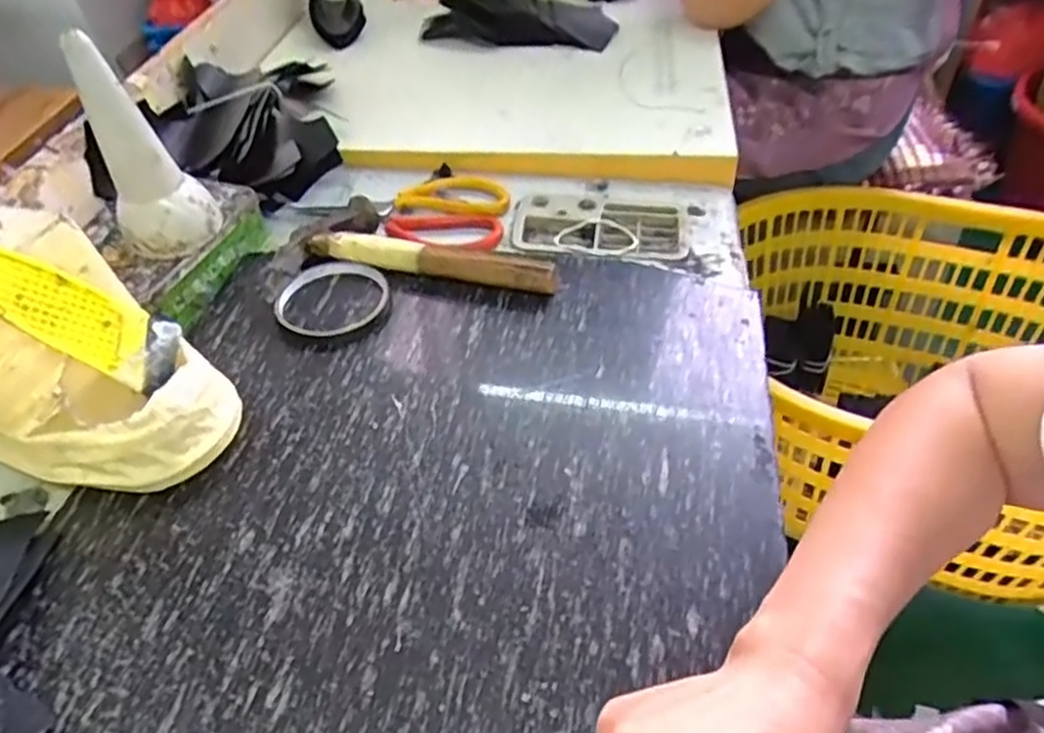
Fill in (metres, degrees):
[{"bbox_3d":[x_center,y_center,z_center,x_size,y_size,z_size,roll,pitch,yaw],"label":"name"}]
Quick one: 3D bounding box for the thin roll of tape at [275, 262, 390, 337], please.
[{"bbox_3d":[-0.141,-0.048,0.517,0.075,0.016,0.080,-3,46,3],"label":"thin roll of tape"}]

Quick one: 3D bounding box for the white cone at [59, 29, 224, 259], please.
[{"bbox_3d":[-0.270,-0.150,0.489,0.052,0.143,0.056,6,47,11],"label":"white cone"}]

